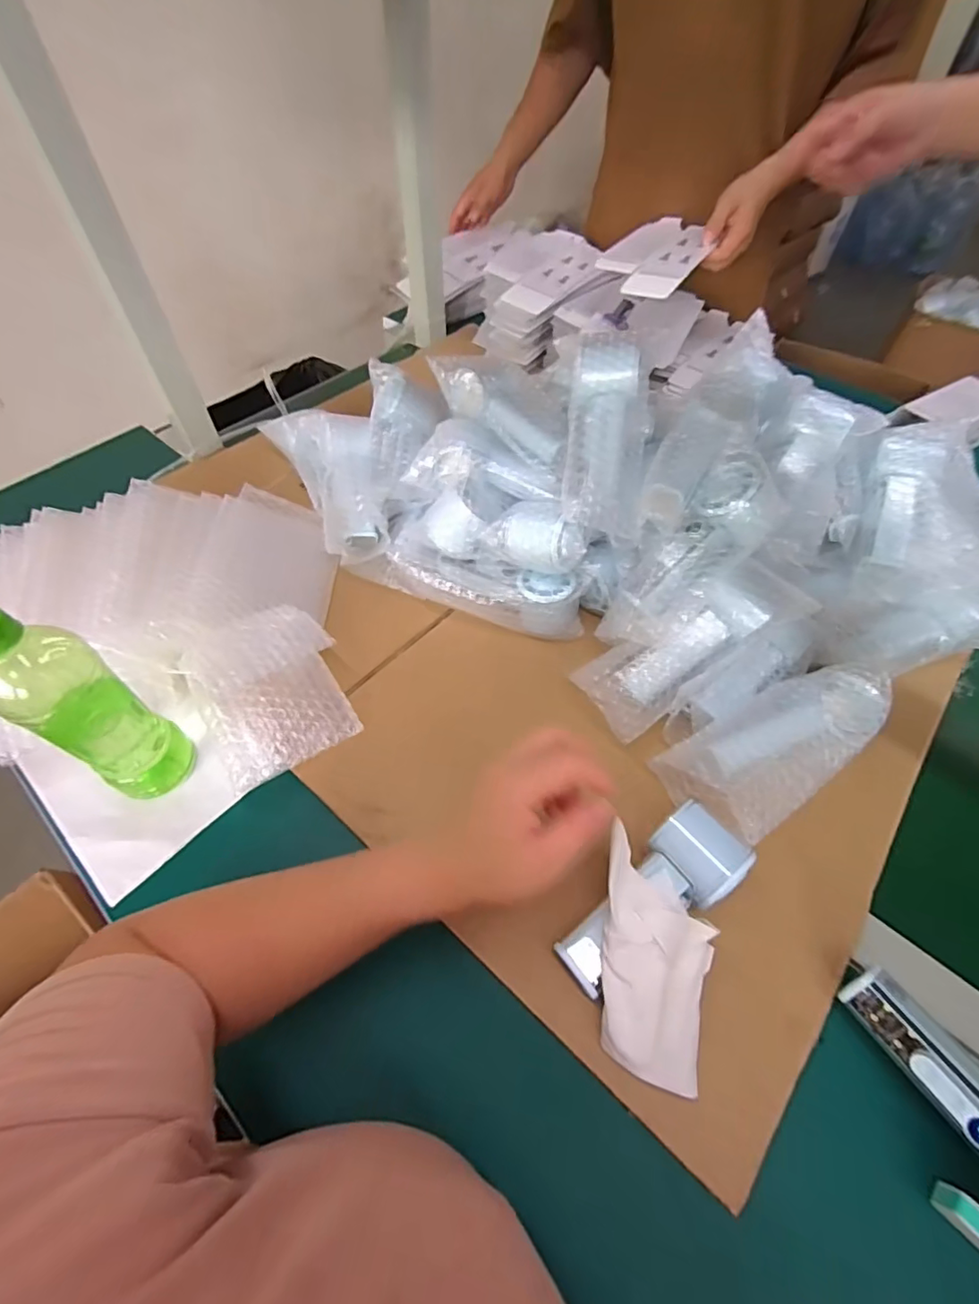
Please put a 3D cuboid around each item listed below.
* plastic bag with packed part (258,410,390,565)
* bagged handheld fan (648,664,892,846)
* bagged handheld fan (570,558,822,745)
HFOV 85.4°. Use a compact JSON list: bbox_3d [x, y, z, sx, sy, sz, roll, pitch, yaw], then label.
[{"bbox_3d":[-0.186,-0.216,0.624,0.094,0.092,0.252,-22,57,-16],"label":"plastic bag with packed part"},{"bbox_3d":[0.237,0.077,0.431,0.182,0.062,0.087,-24,58,-17],"label":"bagged handheld fan"},{"bbox_3d":[0.177,-0.017,0.457,0.215,0.066,0.071,-34,60,-5],"label":"bagged handheld fan"}]

